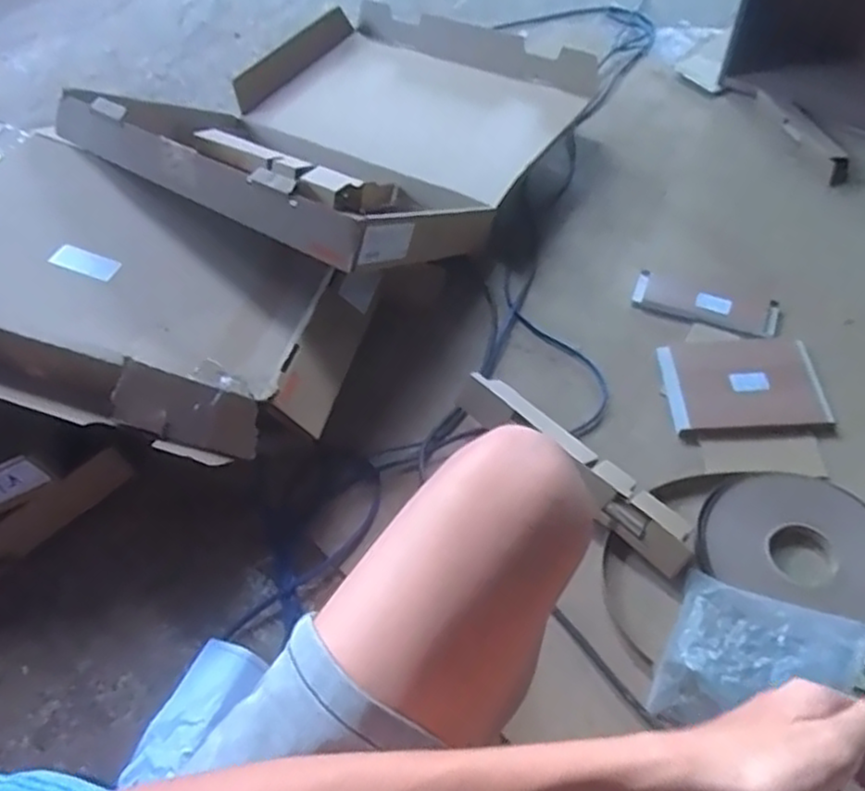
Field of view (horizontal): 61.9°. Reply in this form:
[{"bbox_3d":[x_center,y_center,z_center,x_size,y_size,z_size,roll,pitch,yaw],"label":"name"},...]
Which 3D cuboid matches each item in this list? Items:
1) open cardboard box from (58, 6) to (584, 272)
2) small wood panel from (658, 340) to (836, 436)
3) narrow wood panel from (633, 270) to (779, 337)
[{"bbox_3d":[-0.169,-0.509,1.292,0.685,0.298,0.790,24,60,21],"label":"open cardboard box"},{"bbox_3d":[0.438,-0.017,1.019,0.208,0.016,0.151,-3,54,3],"label":"small wood panel"},{"bbox_3d":[0.421,-0.145,1.113,0.209,0.021,0.076,17,57,17],"label":"narrow wood panel"}]

